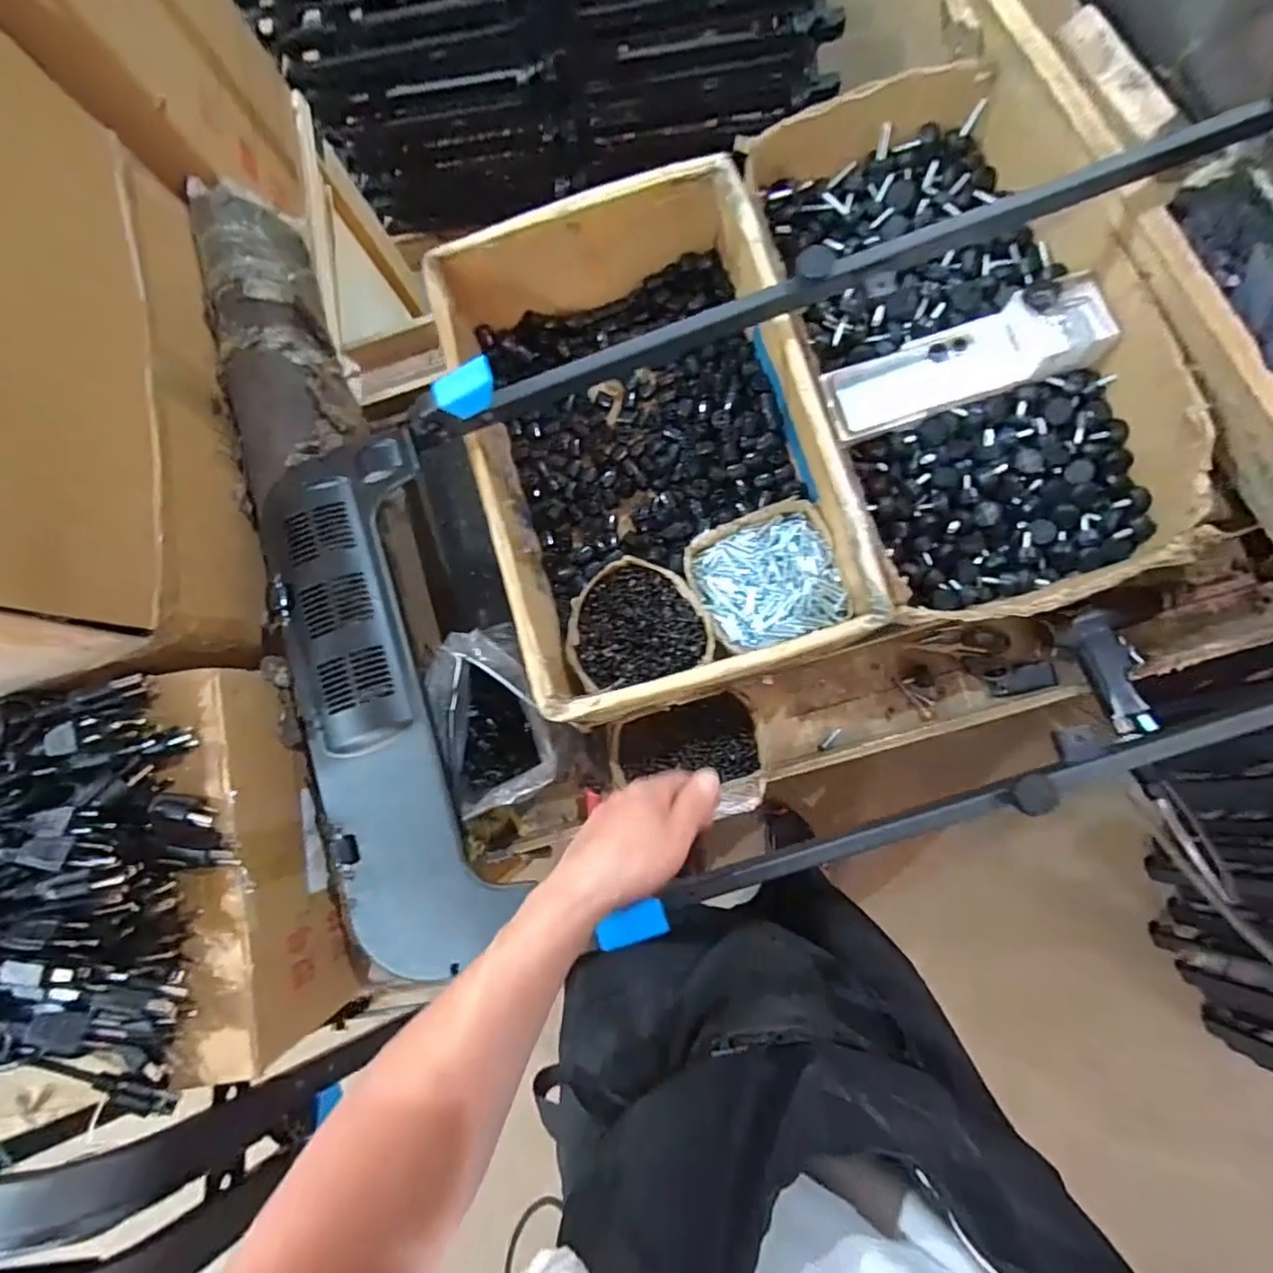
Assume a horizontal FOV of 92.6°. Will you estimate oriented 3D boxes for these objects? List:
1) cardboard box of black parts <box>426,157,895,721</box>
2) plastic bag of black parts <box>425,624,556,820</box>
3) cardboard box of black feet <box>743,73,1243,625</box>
[{"bbox_3d":[0.018,-0.205,0.680,0.360,0.166,0.521,-17,82,4],"label":"cardboard box of black parts"},{"bbox_3d":[-0.148,0.094,0.655,0.123,0.145,0.185,-4,83,6],"label":"plastic bag of black parts"},{"bbox_3d":[0.352,-0.320,0.673,0.329,0.134,0.594,-17,82,4],"label":"cardboard box of black feet"}]

